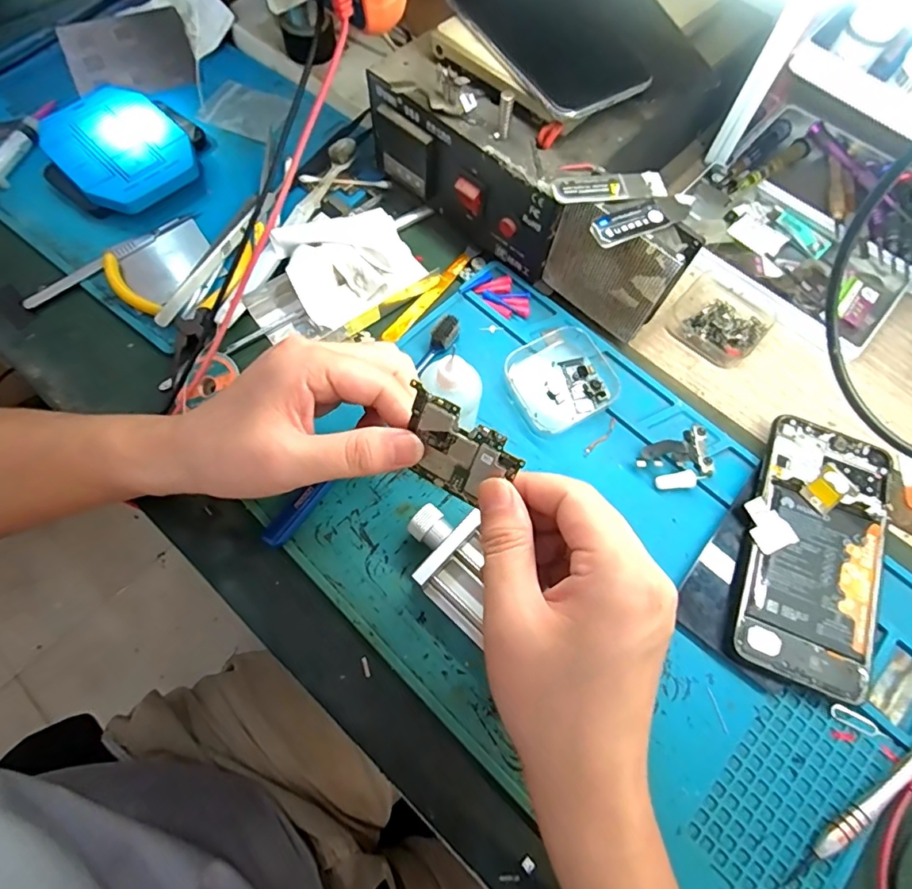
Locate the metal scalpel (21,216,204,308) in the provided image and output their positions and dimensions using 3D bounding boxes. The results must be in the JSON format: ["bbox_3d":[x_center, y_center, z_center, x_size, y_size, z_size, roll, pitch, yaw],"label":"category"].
[{"bbox_3d":[-0.253,-0.139,0.377,0.134,0.007,0.013,-42,75,-15],"label":"metal scalpel"}]

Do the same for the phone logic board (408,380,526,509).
[{"bbox_3d":[-0.001,0.004,0.234,0.056,0.038,0.004,33,27,11],"label":"phone logic board"}]

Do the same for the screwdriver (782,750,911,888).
[{"bbox_3d":[0.210,0.182,0.257,0.114,0.014,0.010,-32,73,-12],"label":"screwdriver"}]

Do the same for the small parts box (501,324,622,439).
[{"bbox_3d":[0.071,-0.044,0.345,0.068,0.014,0.063,-27,72,-11],"label":"small parts box"}]

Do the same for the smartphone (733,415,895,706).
[{"bbox_3d":[0.212,0.060,0.306,0.074,0.013,0.157,22,70,7],"label":"smartphone"}]

